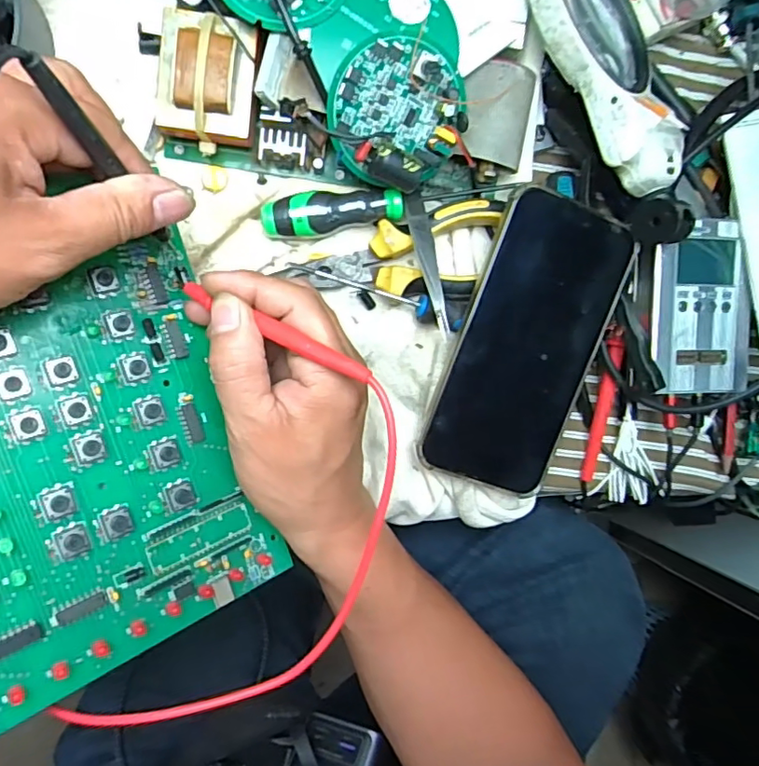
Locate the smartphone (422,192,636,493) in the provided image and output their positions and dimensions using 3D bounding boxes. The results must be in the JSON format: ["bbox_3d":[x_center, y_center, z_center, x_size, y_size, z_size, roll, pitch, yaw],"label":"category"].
[{"bbox_3d":[0.083,-0.020,0.316,0.081,0.008,0.161,19,97,-11],"label":"smartphone"}]

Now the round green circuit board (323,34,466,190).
[{"bbox_3d":[0.011,-0.139,0.284,0.067,0.019,0.067,0,92,-9],"label":"round green circuit board"}]

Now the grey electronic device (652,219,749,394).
[{"bbox_3d":[0.188,-0.044,0.340,0.061,0.024,0.099,-4,93,-9],"label":"grey electronic device"}]

